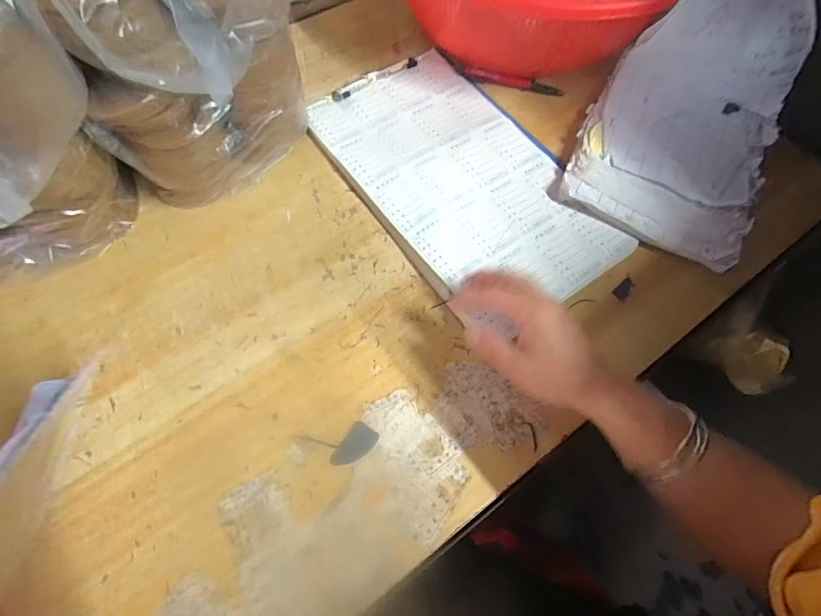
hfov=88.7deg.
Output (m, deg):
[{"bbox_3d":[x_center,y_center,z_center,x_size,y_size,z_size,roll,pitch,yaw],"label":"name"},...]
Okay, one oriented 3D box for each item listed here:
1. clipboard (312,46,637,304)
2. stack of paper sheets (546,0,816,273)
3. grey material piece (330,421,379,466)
[{"bbox_3d":[0.056,-0.148,0.456,0.207,0.016,0.341,-33,71,-14],"label":"clipboard"},{"bbox_3d":[0.300,-0.213,0.419,0.196,0.134,0.279,27,69,10],"label":"stack of paper sheets"},{"bbox_3d":[-0.046,0.115,0.347,0.024,0.004,0.039,32,69,12],"label":"grey material piece"}]

